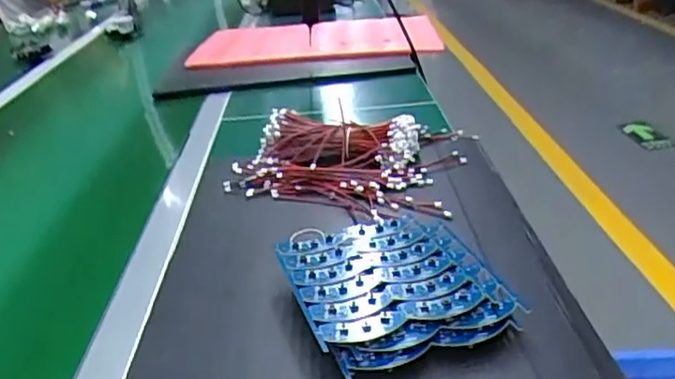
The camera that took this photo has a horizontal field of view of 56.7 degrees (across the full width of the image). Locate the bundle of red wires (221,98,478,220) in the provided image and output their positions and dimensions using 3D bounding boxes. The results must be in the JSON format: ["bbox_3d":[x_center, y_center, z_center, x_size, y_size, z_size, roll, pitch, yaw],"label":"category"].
[{"bbox_3d":[0.014,-0.037,0.754,0.294,0.070,0.227,-3,26,4],"label":"bundle of red wires"}]

